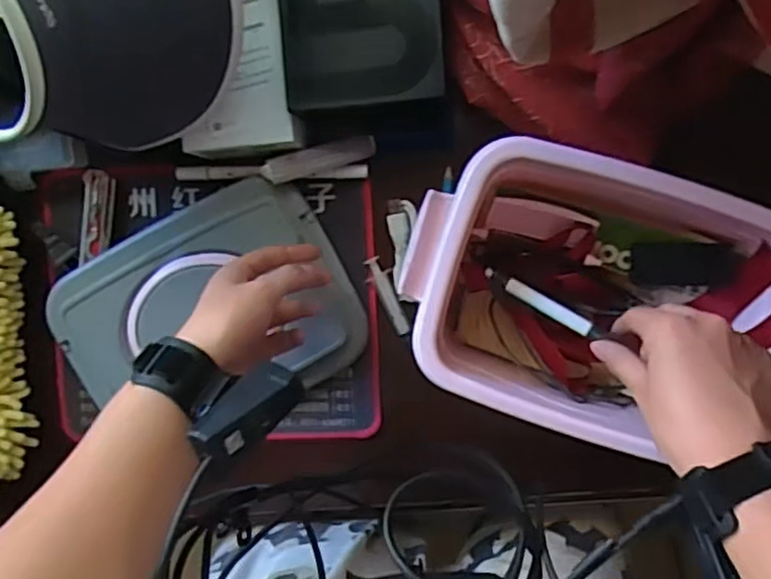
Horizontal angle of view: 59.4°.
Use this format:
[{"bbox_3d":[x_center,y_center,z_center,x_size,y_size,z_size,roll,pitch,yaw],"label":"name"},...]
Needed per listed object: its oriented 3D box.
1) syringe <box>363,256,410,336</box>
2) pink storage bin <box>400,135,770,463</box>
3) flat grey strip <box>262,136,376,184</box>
[{"bbox_3d":[0.003,0.005,0.584,0.022,0.009,0.071,-26,90,6],"label":"syringe"},{"bbox_3d":[0.151,0.011,0.504,0.271,0.104,0.190,17,94,5],"label":"pink storage bin"},{"bbox_3d":[-0.054,-0.108,0.561,0.094,0.011,0.019,-17,91,-9],"label":"flat grey strip"}]

